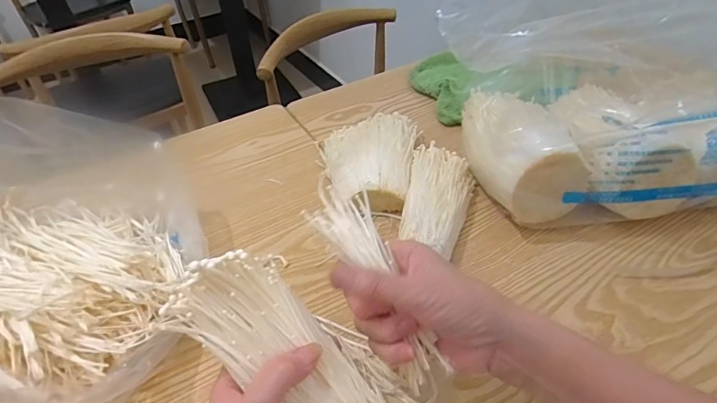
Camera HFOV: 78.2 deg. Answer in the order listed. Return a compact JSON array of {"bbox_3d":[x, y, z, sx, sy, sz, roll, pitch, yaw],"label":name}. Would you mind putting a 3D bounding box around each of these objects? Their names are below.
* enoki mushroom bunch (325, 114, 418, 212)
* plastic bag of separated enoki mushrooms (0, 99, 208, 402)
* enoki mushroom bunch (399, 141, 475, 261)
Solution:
[{"bbox_3d":[0.016,-0.049,0.518,0.113,0.049,0.147,-5,43,-2],"label":"enoki mushroom bunch"},{"bbox_3d":[-0.247,0.037,0.350,0.239,0.173,0.223,-33,50,-27],"label":"plastic bag of separated enoki mushrooms"},{"bbox_3d":[0.084,-0.002,0.457,0.066,0.049,0.151,5,44,10],"label":"enoki mushroom bunch"}]

